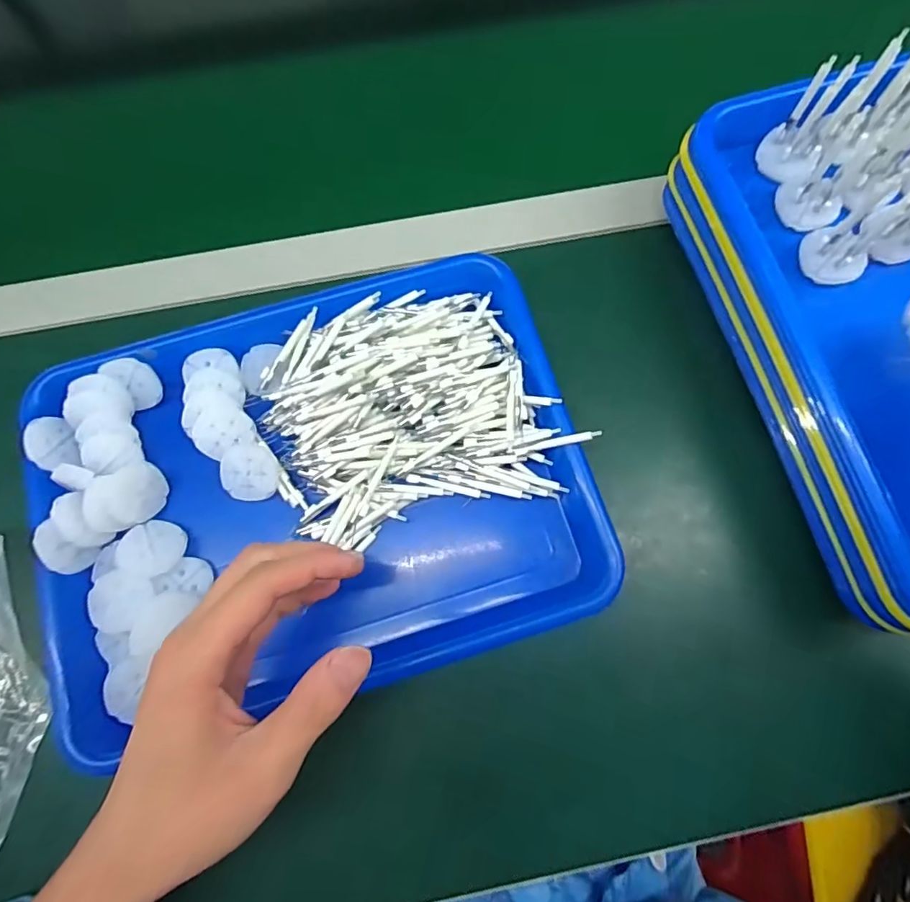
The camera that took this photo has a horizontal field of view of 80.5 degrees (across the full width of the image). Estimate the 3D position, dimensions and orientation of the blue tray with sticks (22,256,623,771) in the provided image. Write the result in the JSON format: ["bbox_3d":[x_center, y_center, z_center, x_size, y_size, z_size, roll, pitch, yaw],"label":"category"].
[{"bbox_3d":[-0.087,0.021,0.341,0.325,0.046,0.241,-14,76,-4],"label":"blue tray with sticks"}]

